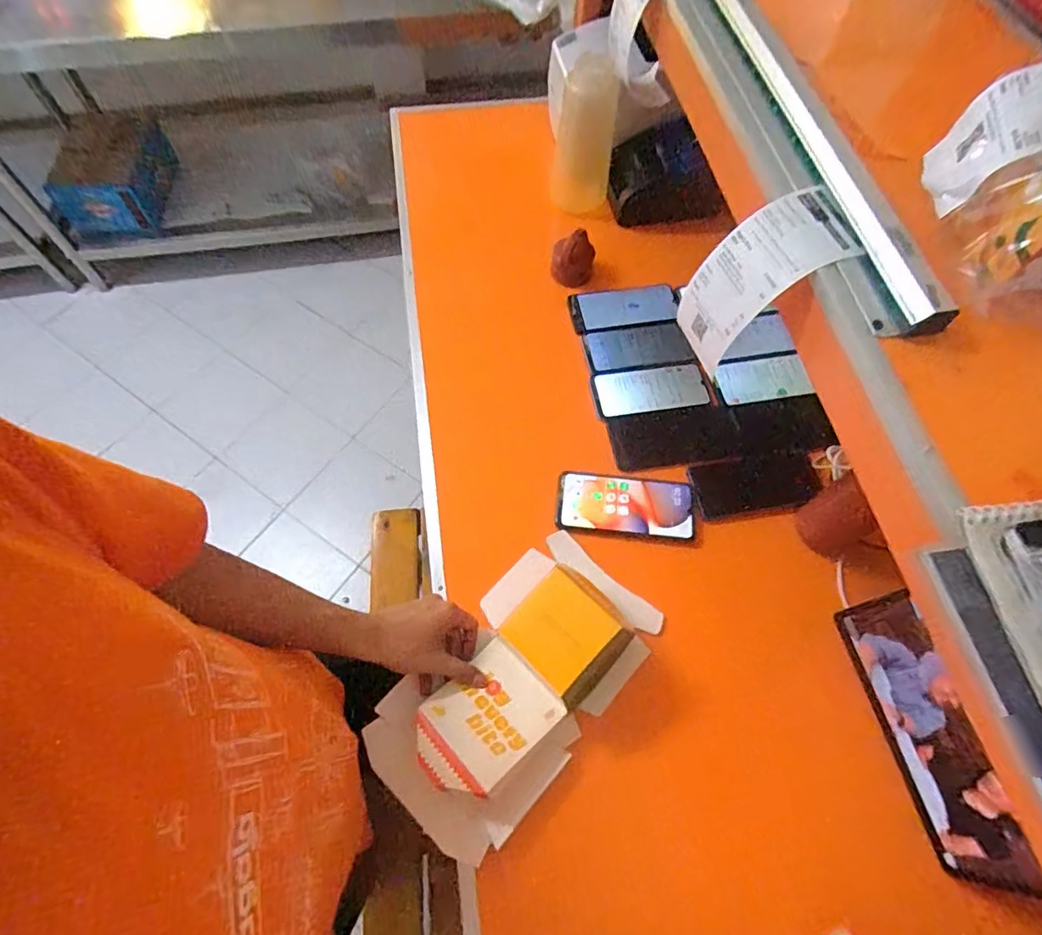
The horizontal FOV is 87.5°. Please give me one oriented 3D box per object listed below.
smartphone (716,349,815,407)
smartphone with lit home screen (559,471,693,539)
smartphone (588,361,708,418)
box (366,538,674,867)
[{"bbox_3d":[0.345,-0.125,0.774,0.141,0.009,0.068,-11,76,-11],"label":"smartphone"},{"bbox_3d":[0.130,0.047,0.689,0.167,0.014,0.080,5,64,1],"label":"smartphone with lit home screen"},{"bbox_3d":[0.180,-0.111,0.761,0.156,0.016,0.071,-8,67,0],"label":"smartphone"},{"bbox_3d":[-0.003,0.213,0.554,0.173,0.109,0.310,40,70,17],"label":"box"}]

